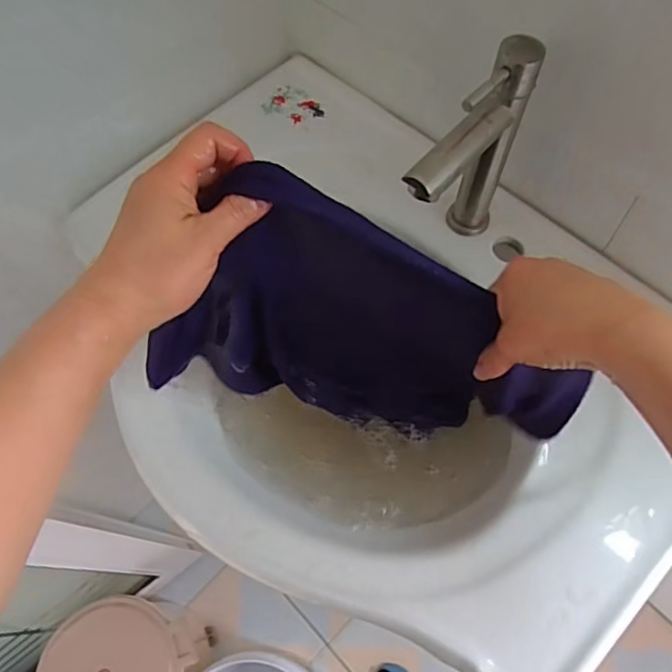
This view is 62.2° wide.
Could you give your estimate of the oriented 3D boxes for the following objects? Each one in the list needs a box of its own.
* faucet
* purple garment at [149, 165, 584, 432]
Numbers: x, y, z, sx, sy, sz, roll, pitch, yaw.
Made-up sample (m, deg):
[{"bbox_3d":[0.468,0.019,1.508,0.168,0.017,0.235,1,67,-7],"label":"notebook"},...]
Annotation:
[{"bbox_3d":[0.097,-0.120,0.437,0.033,0.189,0.119,37,71,16],"label":"faucet"},{"bbox_3d":[0.026,0.000,0.401,0.300,0.249,0.073,4,65,2],"label":"purple garment"}]

